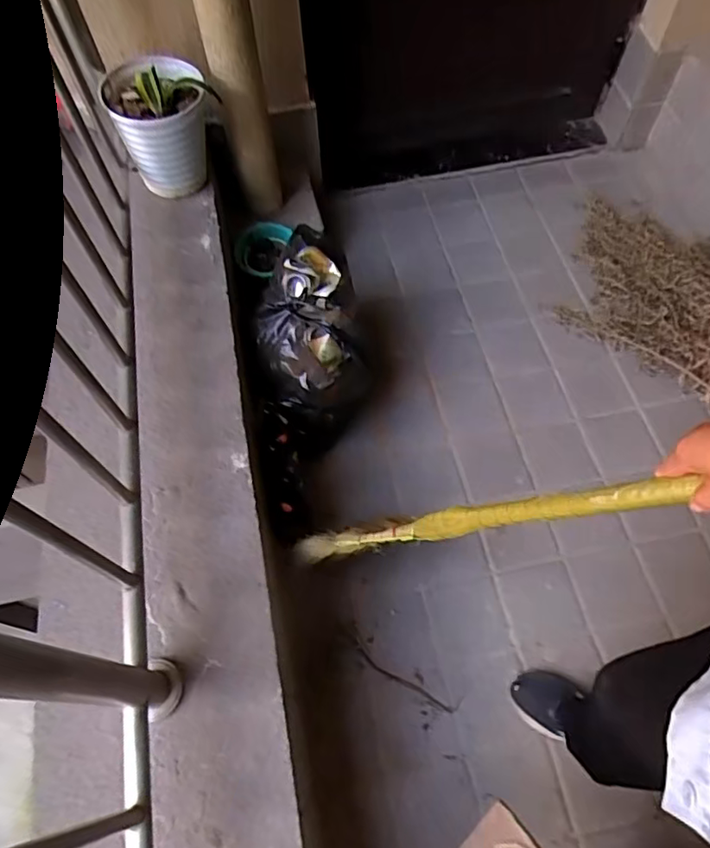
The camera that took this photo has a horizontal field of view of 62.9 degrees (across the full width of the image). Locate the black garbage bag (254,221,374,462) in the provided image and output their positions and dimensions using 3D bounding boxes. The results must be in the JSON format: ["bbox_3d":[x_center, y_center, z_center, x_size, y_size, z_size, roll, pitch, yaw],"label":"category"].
[{"bbox_3d":[-0.094,-0.182,1.322,0.230,0.217,0.471,-11,63,0],"label":"black garbage bag"}]

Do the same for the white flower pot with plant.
[{"bbox_3d":[-0.413,-0.657,1.254,0.207,0.243,0.233,-20,63,-5],"label":"white flower pot with plant"}]

